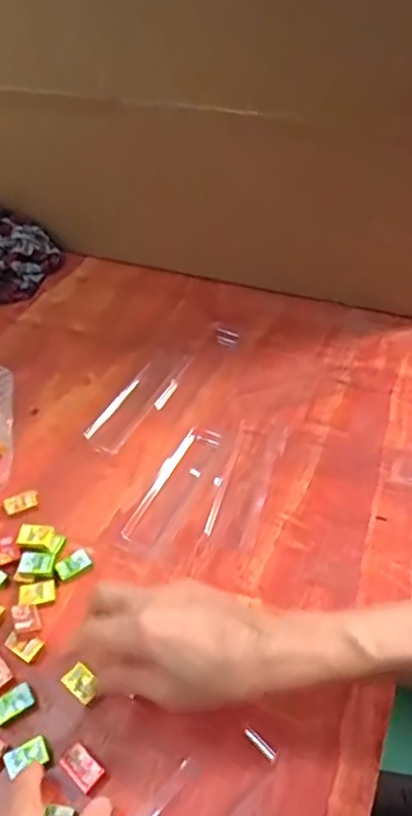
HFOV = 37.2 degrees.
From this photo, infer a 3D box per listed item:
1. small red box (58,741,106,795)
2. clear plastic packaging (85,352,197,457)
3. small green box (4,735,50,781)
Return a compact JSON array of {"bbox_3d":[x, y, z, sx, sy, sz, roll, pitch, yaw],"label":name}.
[{"bbox_3d":[-0.076,0.217,0.372,0.026,0.004,0.017,31,56,30],"label":"small red box"},{"bbox_3d":[-0.061,-0.010,0.576,0.044,0.012,0.130,22,52,24],"label":"clear plastic packaging"},{"bbox_3d":[-0.111,0.214,0.377,0.024,0.004,0.016,-24,49,-18],"label":"small green box"}]

